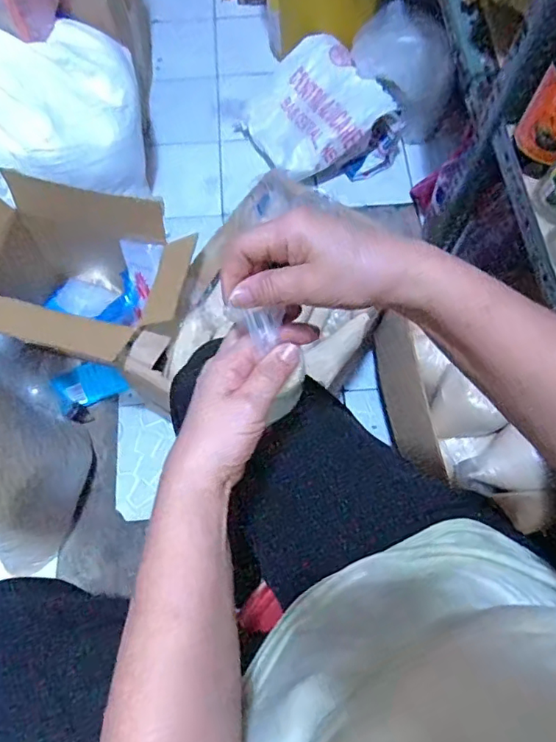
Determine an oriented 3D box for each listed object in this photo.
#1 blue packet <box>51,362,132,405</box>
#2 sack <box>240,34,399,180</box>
[{"bbox_3d":[-0.342,0.021,0.969,0.124,0.009,0.074,-23,79,-43],"label":"blue packet"},{"bbox_3d":[0.062,-0.548,1.114,0.231,0.145,0.307,-27,71,-11],"label":"sack"}]

